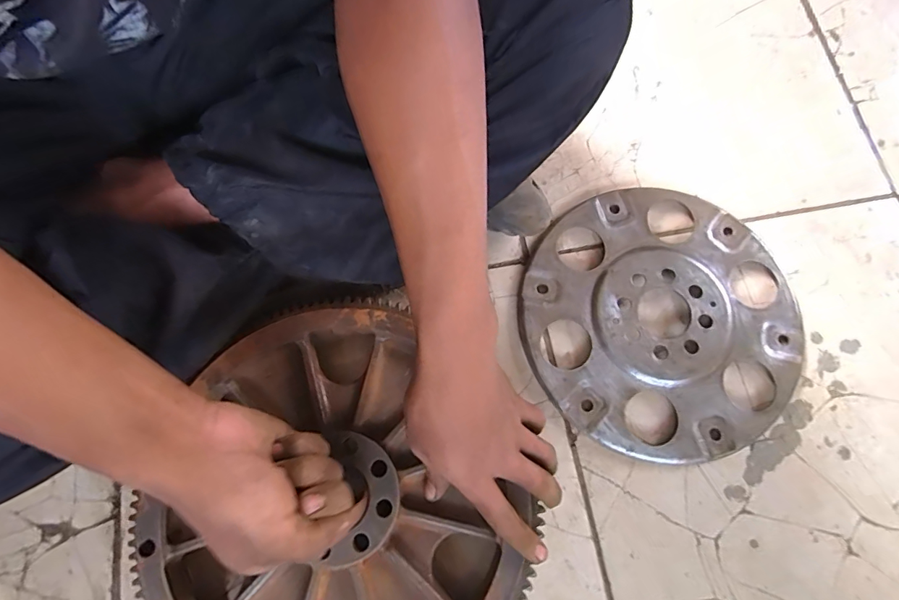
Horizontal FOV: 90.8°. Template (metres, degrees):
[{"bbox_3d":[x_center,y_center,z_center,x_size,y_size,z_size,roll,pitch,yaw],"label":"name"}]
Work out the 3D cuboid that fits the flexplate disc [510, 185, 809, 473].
[{"bbox_3d":[0.200,0.015,0.425,0.258,0.011,0.256,0,75,0],"label":"flexplate disc"}]

